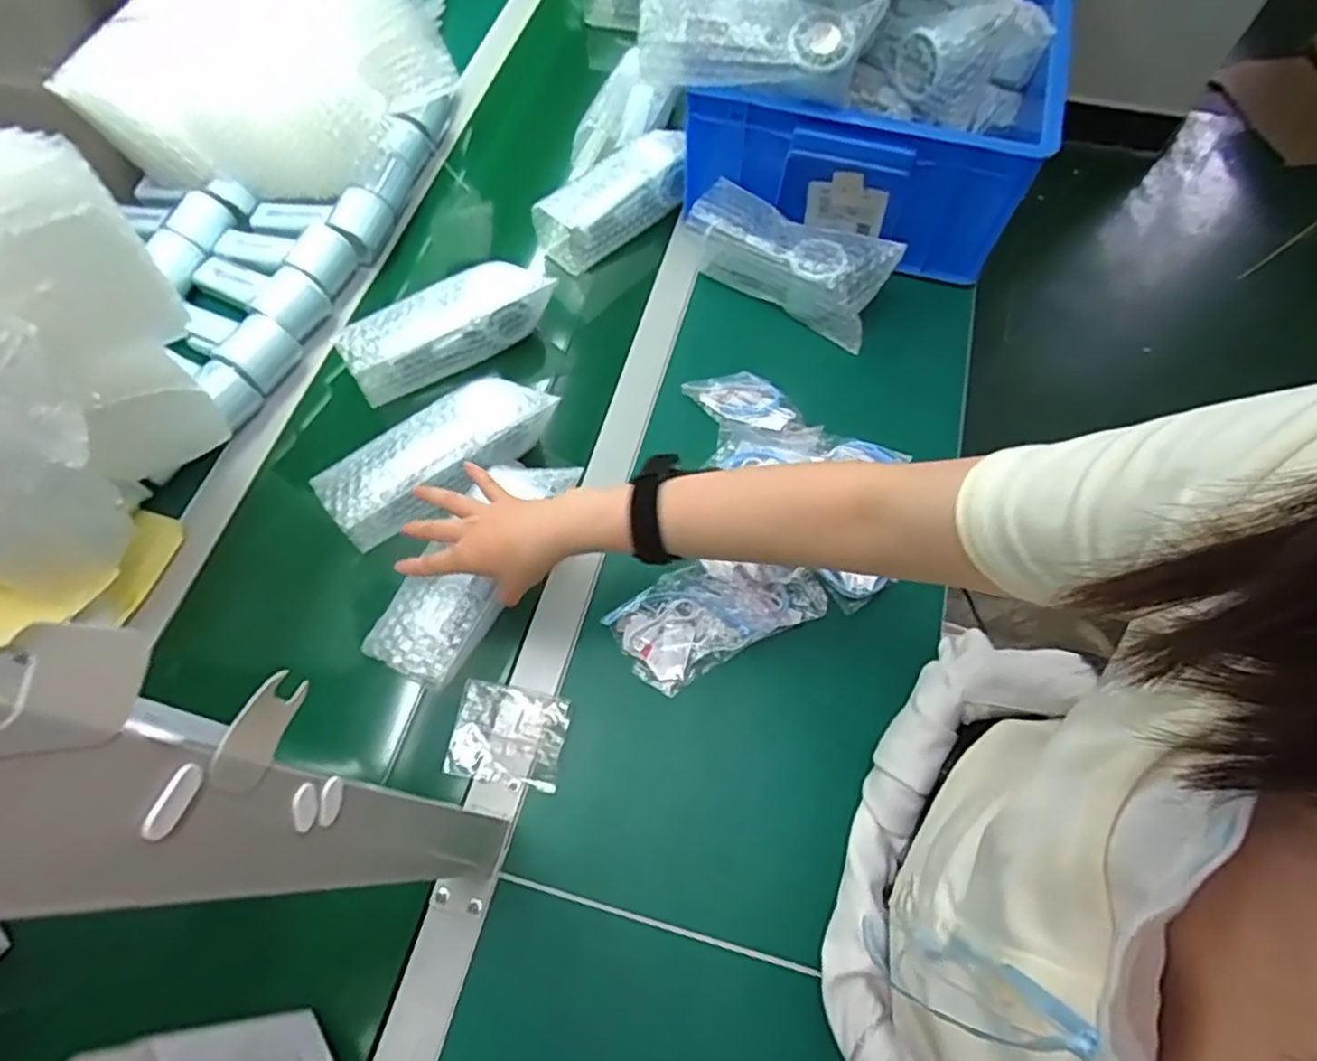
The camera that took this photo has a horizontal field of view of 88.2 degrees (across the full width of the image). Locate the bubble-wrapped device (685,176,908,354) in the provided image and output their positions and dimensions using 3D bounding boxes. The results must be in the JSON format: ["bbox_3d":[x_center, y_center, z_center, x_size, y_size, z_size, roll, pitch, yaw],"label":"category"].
[{"bbox_3d":[0.135,-0.284,0.711,0.214,0.072,0.079,32,71,13],"label":"bubble-wrapped device"}]

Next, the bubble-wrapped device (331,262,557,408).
[{"bbox_3d":[-0.210,-0.206,0.680,0.203,0.068,0.060,-29,70,-11],"label":"bubble-wrapped device"}]

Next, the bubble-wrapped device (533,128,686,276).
[{"bbox_3d":[-0.045,-0.373,0.762,0.186,0.075,0.069,-38,72,-14],"label":"bubble-wrapped device"}]

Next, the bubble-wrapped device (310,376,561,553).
[{"bbox_3d":[-0.195,-0.070,0.610,0.205,0.046,0.076,-37,72,-14],"label":"bubble-wrapped device"}]

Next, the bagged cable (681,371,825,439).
[{"bbox_3d":[0.093,-0.129,0.663,0.133,0.026,0.063,18,68,8],"label":"bagged cable"}]

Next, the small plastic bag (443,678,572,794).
[{"bbox_3d":[-0.120,0.162,0.538,0.089,0.014,0.073,10,67,5],"label":"small plastic bag"}]

